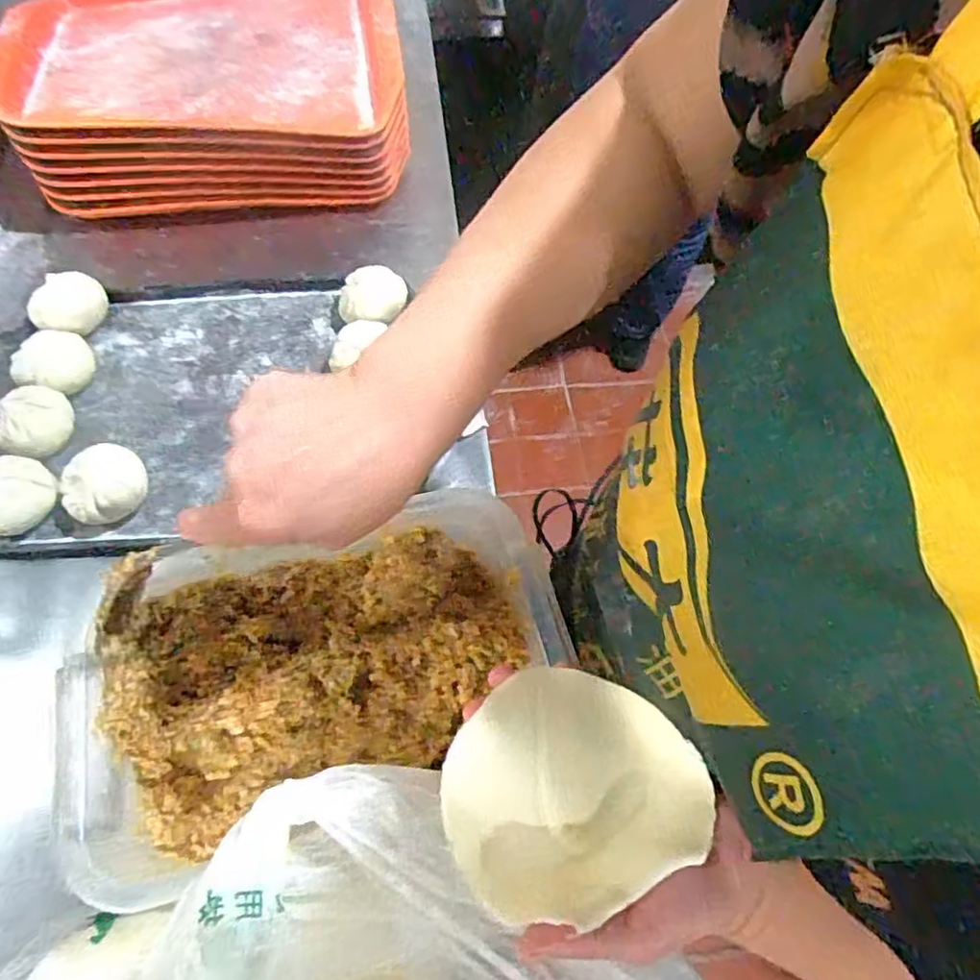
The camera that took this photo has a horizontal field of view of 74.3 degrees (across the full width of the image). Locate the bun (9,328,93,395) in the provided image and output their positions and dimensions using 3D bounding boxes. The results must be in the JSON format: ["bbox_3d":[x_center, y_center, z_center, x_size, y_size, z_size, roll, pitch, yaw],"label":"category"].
[{"bbox_3d":[-0.419,-0.124,0.626,0.058,0.038,0.065,-11,62,-9],"label":"bun"}]

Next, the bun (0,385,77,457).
[{"bbox_3d":[-0.413,-0.059,0.588,0.063,0.041,0.066,1,61,-2],"label":"bun"}]

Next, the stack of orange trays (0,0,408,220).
[{"bbox_3d":[-0.329,-0.481,0.777,0.428,0.110,0.308,-7,61,-7],"label":"stack of orange trays"}]

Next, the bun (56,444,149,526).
[{"bbox_3d":[-0.330,-0.001,0.560,0.055,0.056,0.069,36,65,16],"label":"bun"}]

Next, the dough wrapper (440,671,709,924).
[{"bbox_3d":[0.040,0.145,0.321,0.124,0.027,0.105,-23,64,-15],"label":"dough wrapper"}]

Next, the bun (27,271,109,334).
[{"bbox_3d":[-0.428,-0.186,0.664,0.067,0.046,0.067,-16,63,-11],"label":"bun"}]

